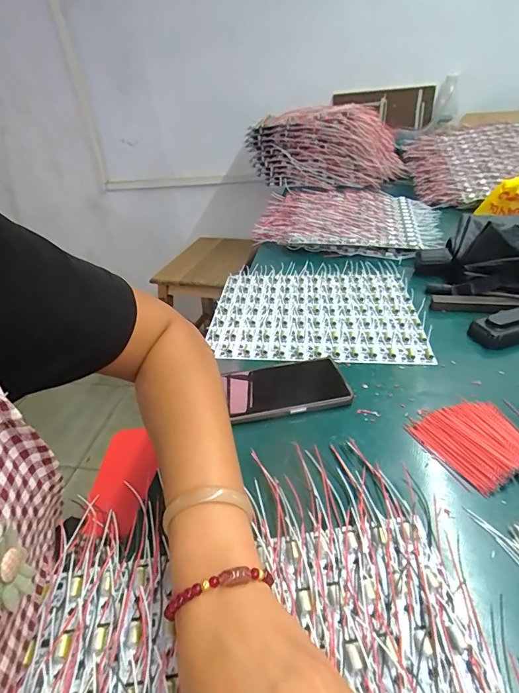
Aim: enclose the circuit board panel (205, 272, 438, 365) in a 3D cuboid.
[{"bbox_3d":[0.080,-0.054,0.595,0.290,0.010,0.239,2,37,7],"label":"circuit board panel"}]

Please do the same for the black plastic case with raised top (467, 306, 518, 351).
[{"bbox_3d":[0.332,-0.028,0.520,0.109,0.030,0.047,-13,38,-13],"label":"black plastic case with raised top"}]

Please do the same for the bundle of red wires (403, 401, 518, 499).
[{"bbox_3d":[0.207,0.090,0.379,0.095,0.009,0.092,-15,38,-15],"label":"bundle of red wires"}]

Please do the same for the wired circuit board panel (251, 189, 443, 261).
[{"bbox_3d":[0.189,-0.274,0.871,0.385,0.048,0.310,13,40,21],"label":"wired circuit board panel"}]

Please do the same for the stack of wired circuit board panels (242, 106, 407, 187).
[{"bbox_3d":[0.176,-0.551,1.113,0.431,0.177,0.079,8,38,21],"label":"stack of wired circuit board panels"}]

